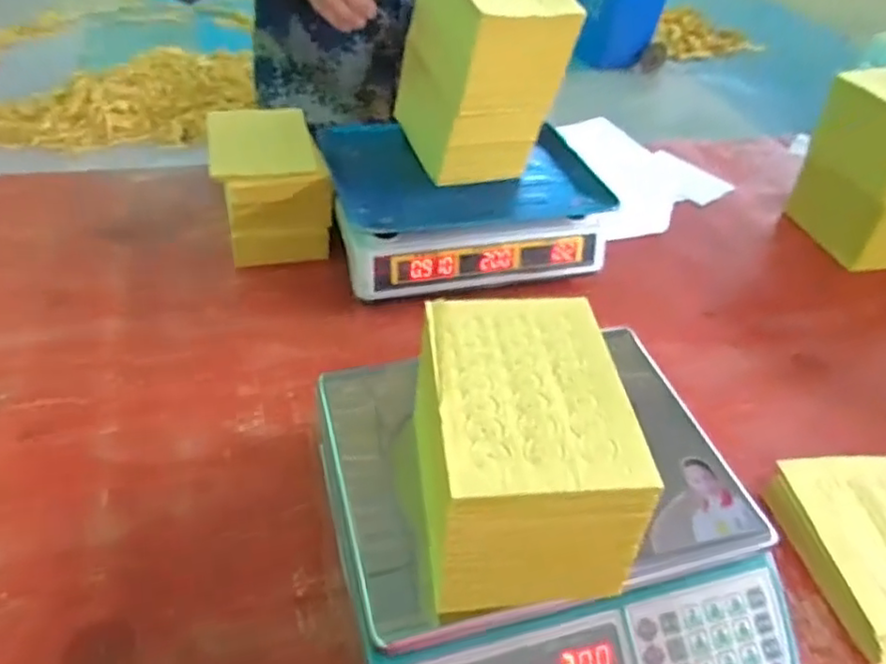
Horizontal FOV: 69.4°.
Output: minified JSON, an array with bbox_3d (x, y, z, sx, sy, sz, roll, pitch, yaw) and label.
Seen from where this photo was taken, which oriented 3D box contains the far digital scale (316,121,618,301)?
[{"bbox_3d":[0.023,-0.168,0.810,0.326,0.089,0.240,-8,46,-15],"label":"far digital scale"}]

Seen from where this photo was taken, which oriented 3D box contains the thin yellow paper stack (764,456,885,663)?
[{"bbox_3d":[0.379,0.190,0.558,0.129,0.035,0.175,-3,45,-11],"label":"thin yellow paper stack"}]

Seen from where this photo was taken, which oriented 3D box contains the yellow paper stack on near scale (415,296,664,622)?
[{"bbox_3d":[0.044,0.073,0.423,0.130,0.100,0.179,0,45,-8],"label":"yellow paper stack on near scale"}]

